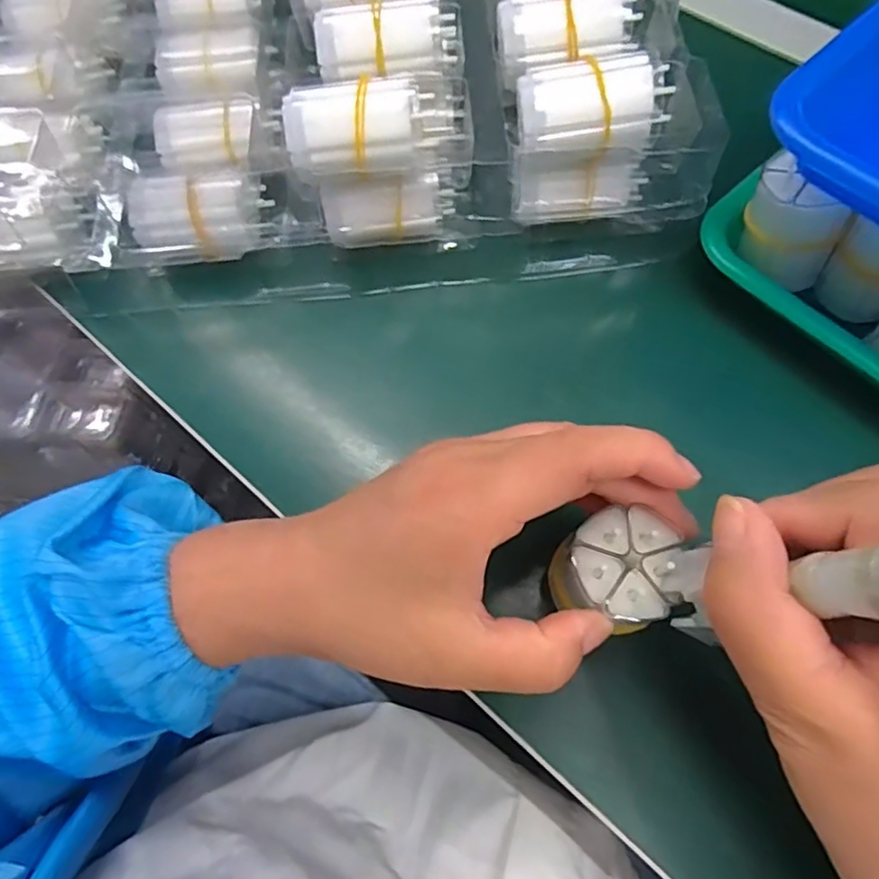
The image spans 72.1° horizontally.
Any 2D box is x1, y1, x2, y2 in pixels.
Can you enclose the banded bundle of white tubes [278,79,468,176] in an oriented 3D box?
[{"bbox_3d":[-0.029,-0.133,0.262,0.074,0.028,0.026,-5,67,0],"label":"banded bundle of white tubes"}]

